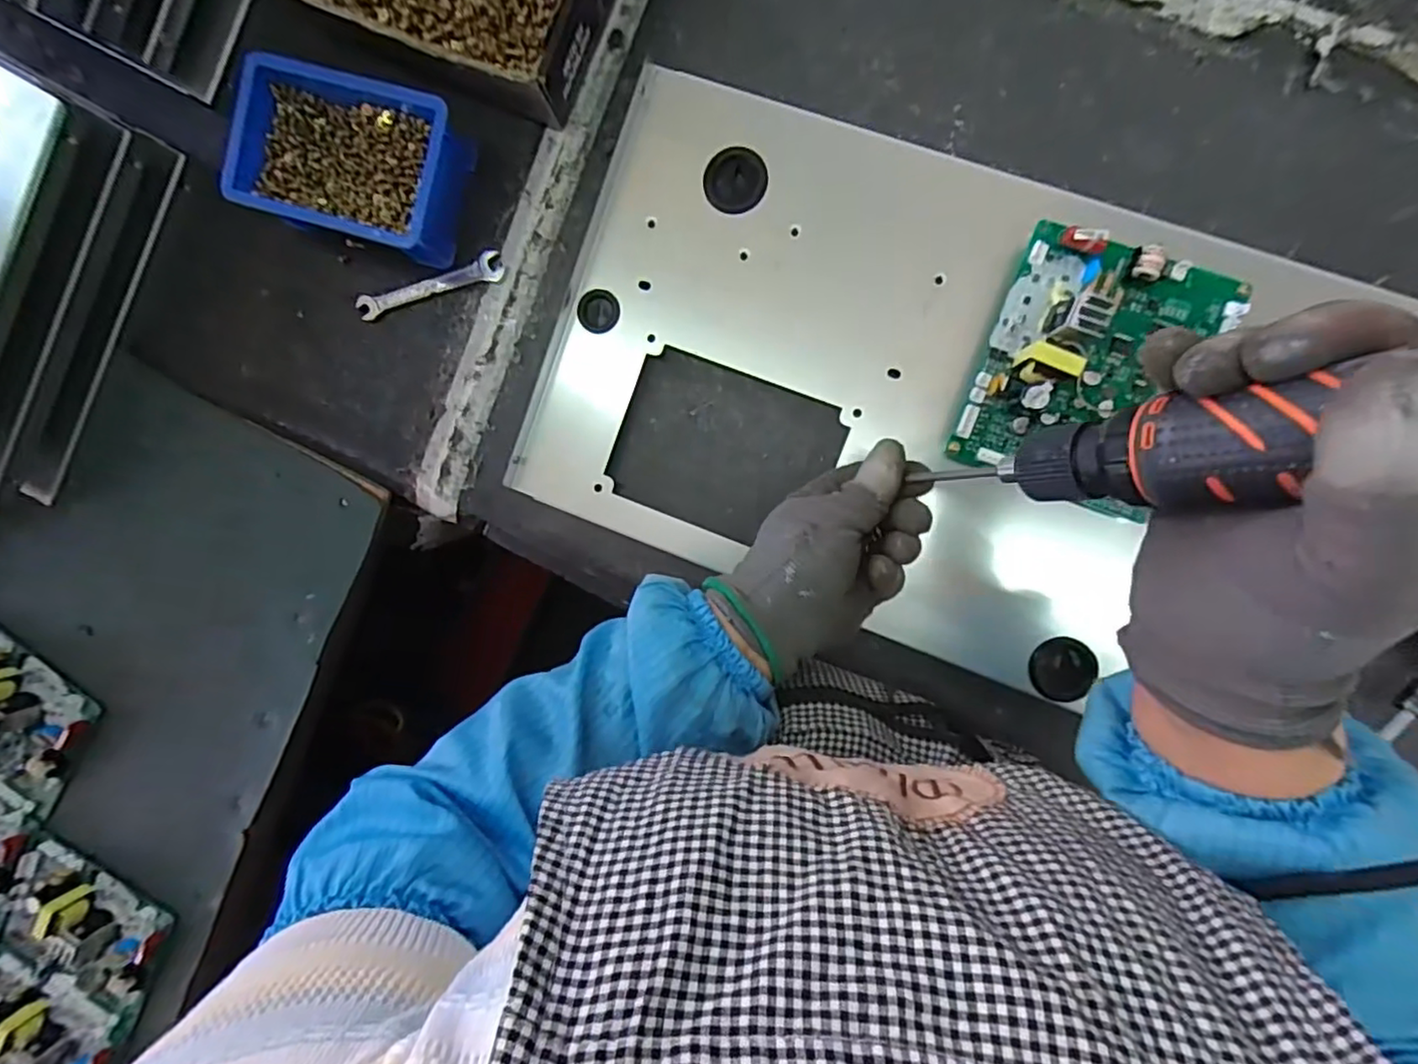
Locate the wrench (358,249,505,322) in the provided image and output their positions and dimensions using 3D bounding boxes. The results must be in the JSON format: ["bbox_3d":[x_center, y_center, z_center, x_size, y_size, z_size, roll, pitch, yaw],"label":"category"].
[{"bbox_3d":[-0.210,-0.183,0.481,0.113,0.004,0.023,-16,94,9],"label":"wrench"}]

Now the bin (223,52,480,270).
[{"bbox_3d":[-0.254,-0.260,0.453,0.156,0.051,0.105,18,98,5],"label":"bin"}]

